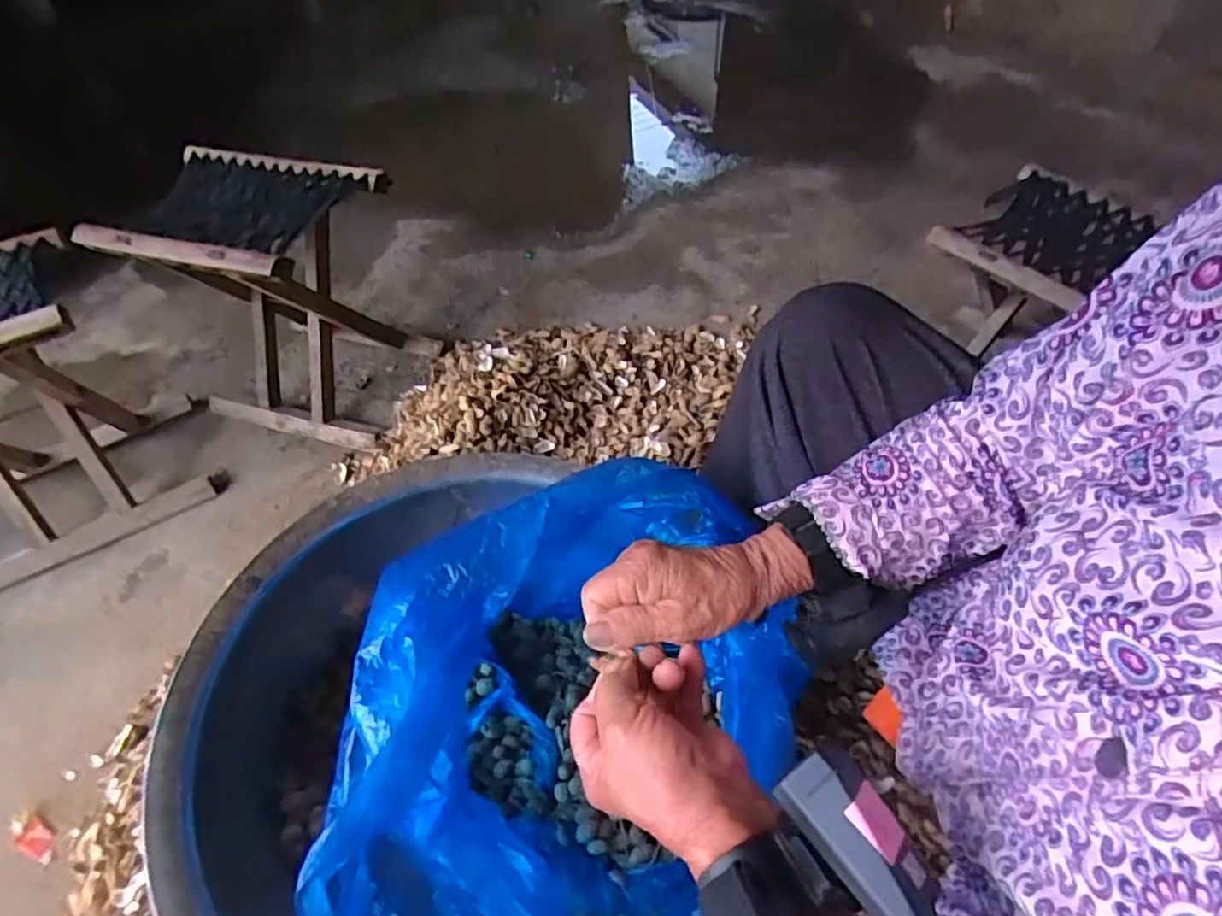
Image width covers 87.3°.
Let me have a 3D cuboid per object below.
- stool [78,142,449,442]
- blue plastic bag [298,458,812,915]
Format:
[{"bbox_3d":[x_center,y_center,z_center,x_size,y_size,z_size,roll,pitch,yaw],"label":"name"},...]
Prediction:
[{"bbox_3d":[-0.484,-0.227,0.968,0.329,0.347,0.239,14,52,9],"label":"stool"},{"bbox_3d":[-0.016,0.201,0.461,0.287,0.194,0.424,0,53,4],"label":"blue plastic bag"}]

